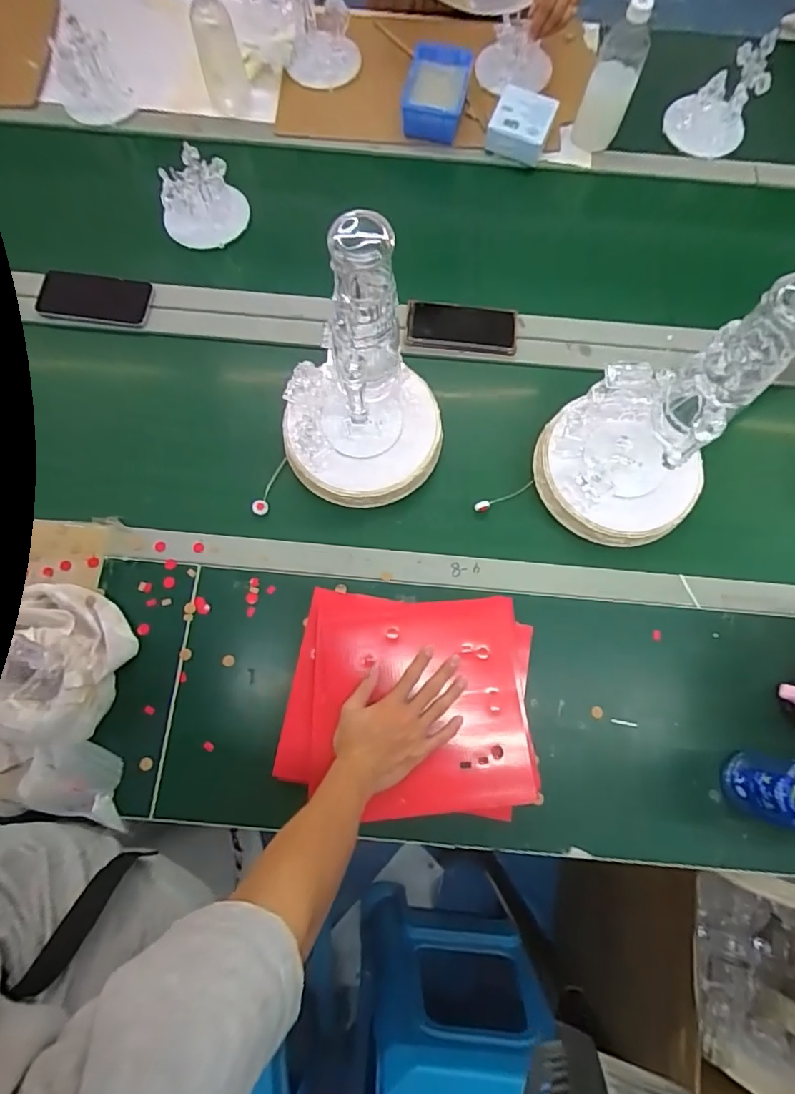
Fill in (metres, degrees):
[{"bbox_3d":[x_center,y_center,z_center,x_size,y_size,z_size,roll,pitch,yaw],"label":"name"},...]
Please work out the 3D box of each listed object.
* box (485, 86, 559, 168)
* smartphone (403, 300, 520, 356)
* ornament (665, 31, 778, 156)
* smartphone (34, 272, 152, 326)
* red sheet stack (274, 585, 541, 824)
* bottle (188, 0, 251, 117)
[{"bbox_3d":[0.197,-0.671,0.817,0.093,0.047,0.089,21,76,6],"label":"box"},{"bbox_3d":[0.093,-0.320,0.748,0.157,0.017,0.073,5,75,2],"label":"smartphone"},{"bbox_3d":[0.504,-0.705,0.807,0.126,0.112,0.101,39,78,10],"label":"ornament"},{"bbox_3d":[-0.445,-0.362,0.751,0.166,0.010,0.082,6,70,-3],"label":"smartphone"},{"bbox_3d":[0.013,0.179,0.601,0.283,0.030,0.242,3,75,1],"label":"red sheet stack"},{"bbox_3d":[-0.276,-0.763,0.777,0.069,0.176,0.058,-14,75,-4],"label":"bottle"}]

